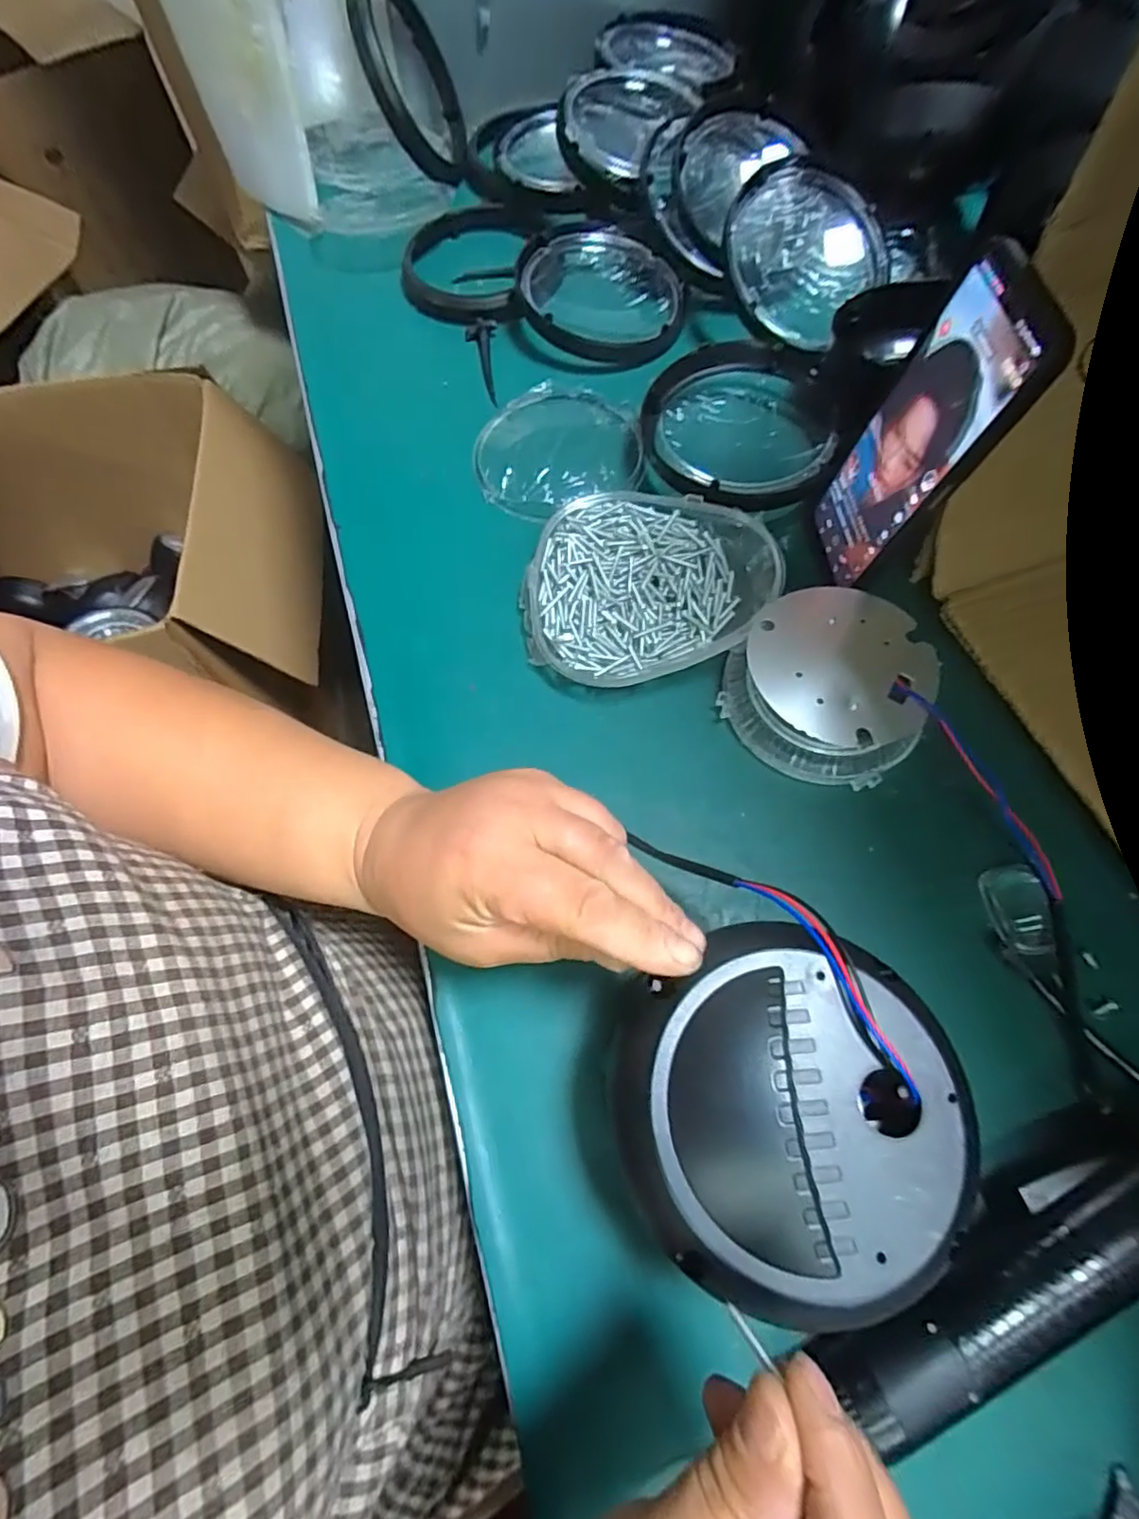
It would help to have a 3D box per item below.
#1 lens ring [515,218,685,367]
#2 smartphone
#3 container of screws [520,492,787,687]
[{"bbox_3d":[0.027,-0.374,0.499,0.130,0.023,0.133,-1,66,2],"label":"lens ring"},{"bbox_3d":[0.180,-0.163,0.331,0.007,0.161,0.074,-2,67,-10],"label":"smartphone"},{"bbox_3d":[0.049,-0.109,0.385,0.149,0.029,0.135,2,66,3],"label":"container of screws"}]

